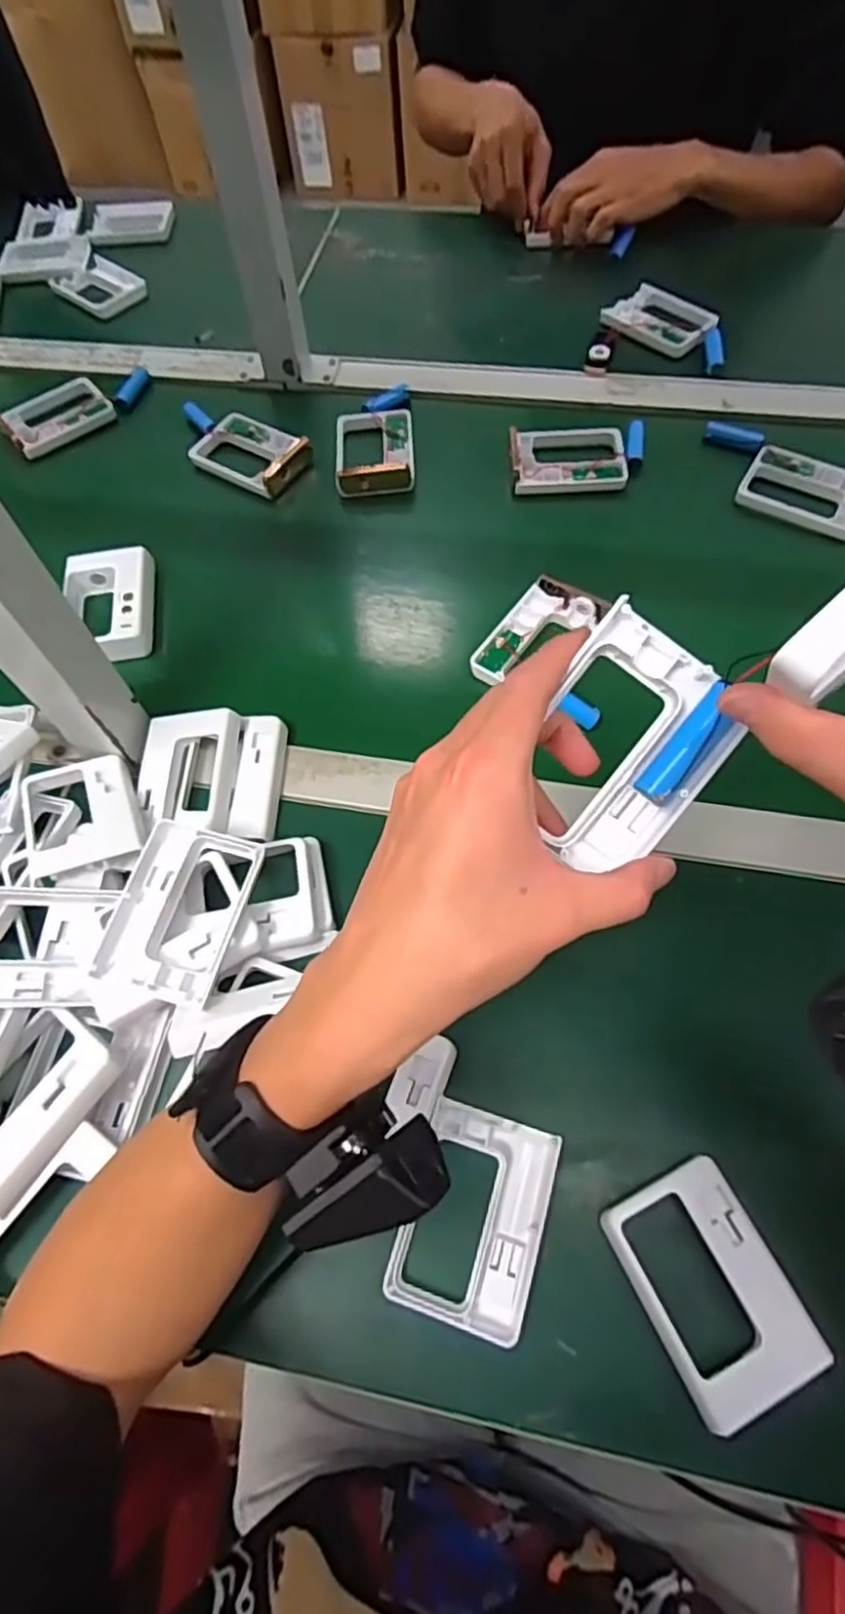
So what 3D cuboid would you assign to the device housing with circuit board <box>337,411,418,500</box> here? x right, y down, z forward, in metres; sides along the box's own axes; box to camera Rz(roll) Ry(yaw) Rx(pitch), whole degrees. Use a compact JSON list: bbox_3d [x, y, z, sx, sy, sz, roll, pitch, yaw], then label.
[{"bbox_3d":[-0.042,-0.322,0.622,0.069,0.015,0.106,-2,61,1],"label":"device housing with circuit board"}]

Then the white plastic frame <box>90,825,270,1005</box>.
[{"bbox_3d":[-0.131,0.056,0.384,0.066,0.017,0.093,13,68,13],"label":"white plastic frame"}]

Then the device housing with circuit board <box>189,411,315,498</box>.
[{"bbox_3d":[-0.154,-0.324,0.630,0.101,0.020,0.070,30,67,17],"label":"device housing with circuit board"}]

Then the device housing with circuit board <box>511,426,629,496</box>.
[{"bbox_3d":[0.126,-0.303,0.607,0.097,0.019,0.070,-1,67,2],"label":"device housing with circuit board"}]

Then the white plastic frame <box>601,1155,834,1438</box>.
[{"bbox_3d":[0.135,0.227,0.332,0.065,0.019,0.094,-23,63,-10],"label":"white plastic frame"}]

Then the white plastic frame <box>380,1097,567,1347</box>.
[{"bbox_3d":[0.027,0.205,0.352,0.066,0.015,0.093,16,65,11],"label":"white plastic frame"}]

